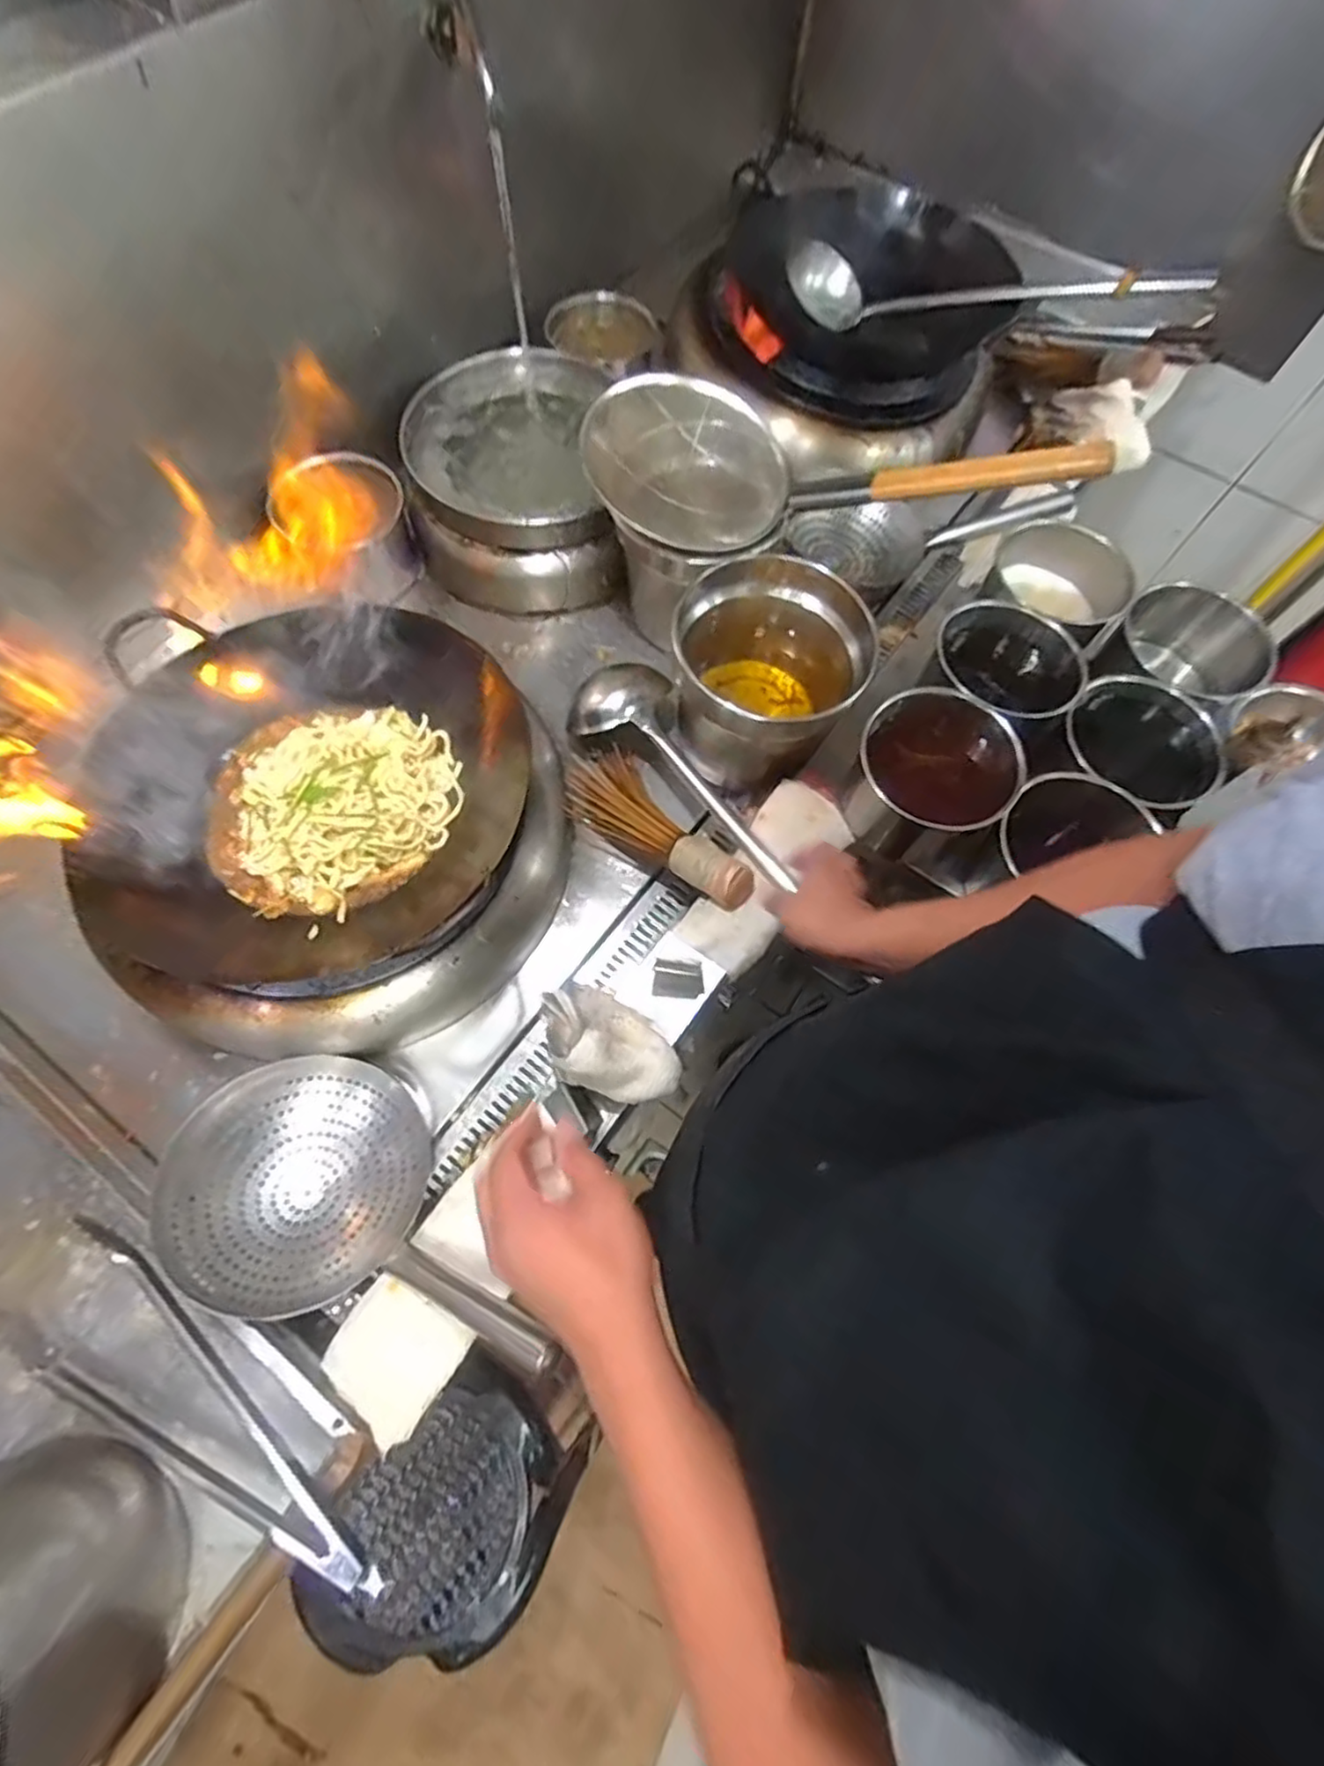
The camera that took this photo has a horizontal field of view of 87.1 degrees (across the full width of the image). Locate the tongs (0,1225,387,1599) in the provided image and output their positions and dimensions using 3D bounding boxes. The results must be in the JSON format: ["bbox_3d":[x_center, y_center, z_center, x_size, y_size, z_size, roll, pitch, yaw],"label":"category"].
[{"bbox_3d":[-0.390,0.444,0.600,0.407,0.044,0.116,26,69,8],"label":"tongs"}]

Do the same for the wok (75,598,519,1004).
[{"bbox_3d":[-0.356,-0.101,0.743,0.429,0.125,0.410,-7,68,-5],"label":"wok"}]

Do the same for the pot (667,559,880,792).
[{"bbox_3d":[0.123,-0.242,0.867,0.210,0.209,0.219,1,68,-2],"label":"pot"}]

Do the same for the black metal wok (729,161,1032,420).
[{"bbox_3d":[0.323,-0.924,1.096,0.433,0.144,0.410,1,68,-2],"label":"black metal wok"}]

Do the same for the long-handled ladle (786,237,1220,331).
[{"bbox_3d":[0.468,-0.867,1.037,0.574,0.118,0.081,23,68,23],"label":"long-handled ladle"}]

